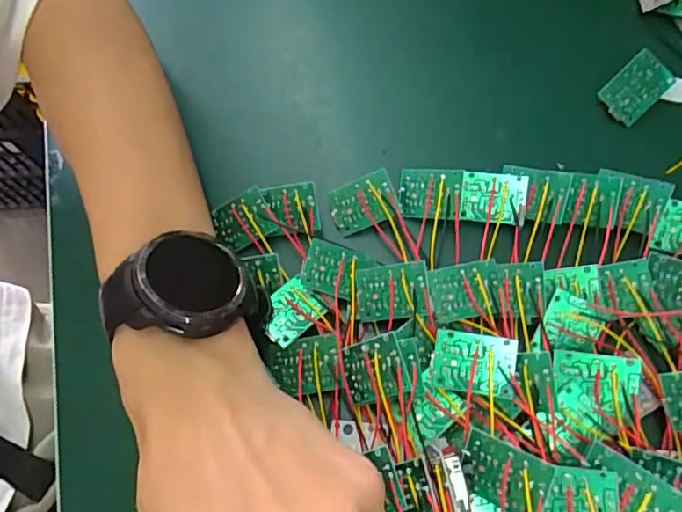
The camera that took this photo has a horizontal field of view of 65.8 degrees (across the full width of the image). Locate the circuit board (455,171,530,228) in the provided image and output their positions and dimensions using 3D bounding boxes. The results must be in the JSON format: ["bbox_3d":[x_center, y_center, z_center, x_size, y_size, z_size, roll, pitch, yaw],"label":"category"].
[{"bbox_3d":[0.080,-0.030,0.277,0.034,0.004,0.026,7,92,8],"label":"circuit board"}]

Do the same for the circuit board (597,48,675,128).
[{"bbox_3d":[0.167,-0.095,0.299,0.037,0.004,0.028,-43,102,4],"label":"circuit board"}]

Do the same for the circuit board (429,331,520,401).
[{"bbox_3d":[0.058,0.048,0.234,0.035,0.004,0.026,7,81,12],"label":"circuit board"}]

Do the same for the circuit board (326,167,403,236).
[{"bbox_3d":[0.012,-0.028,0.286,0.036,0.004,0.026,-23,91,15],"label":"circuit board"}]

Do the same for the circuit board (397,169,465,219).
[{"bbox_3d":[0.047,-0.033,0.284,0.034,0.004,0.026,5,93,30],"label":"circuit board"}]

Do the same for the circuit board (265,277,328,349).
[{"bbox_3d":[-0.026,0.028,0.261,0.030,0.004,0.025,-39,69,-12],"label":"circuit board"}]

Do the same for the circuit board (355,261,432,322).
[{"bbox_3d":[0.024,0.017,0.257,0.036,0.004,0.027,-6,86,22],"label":"circuit board"}]

